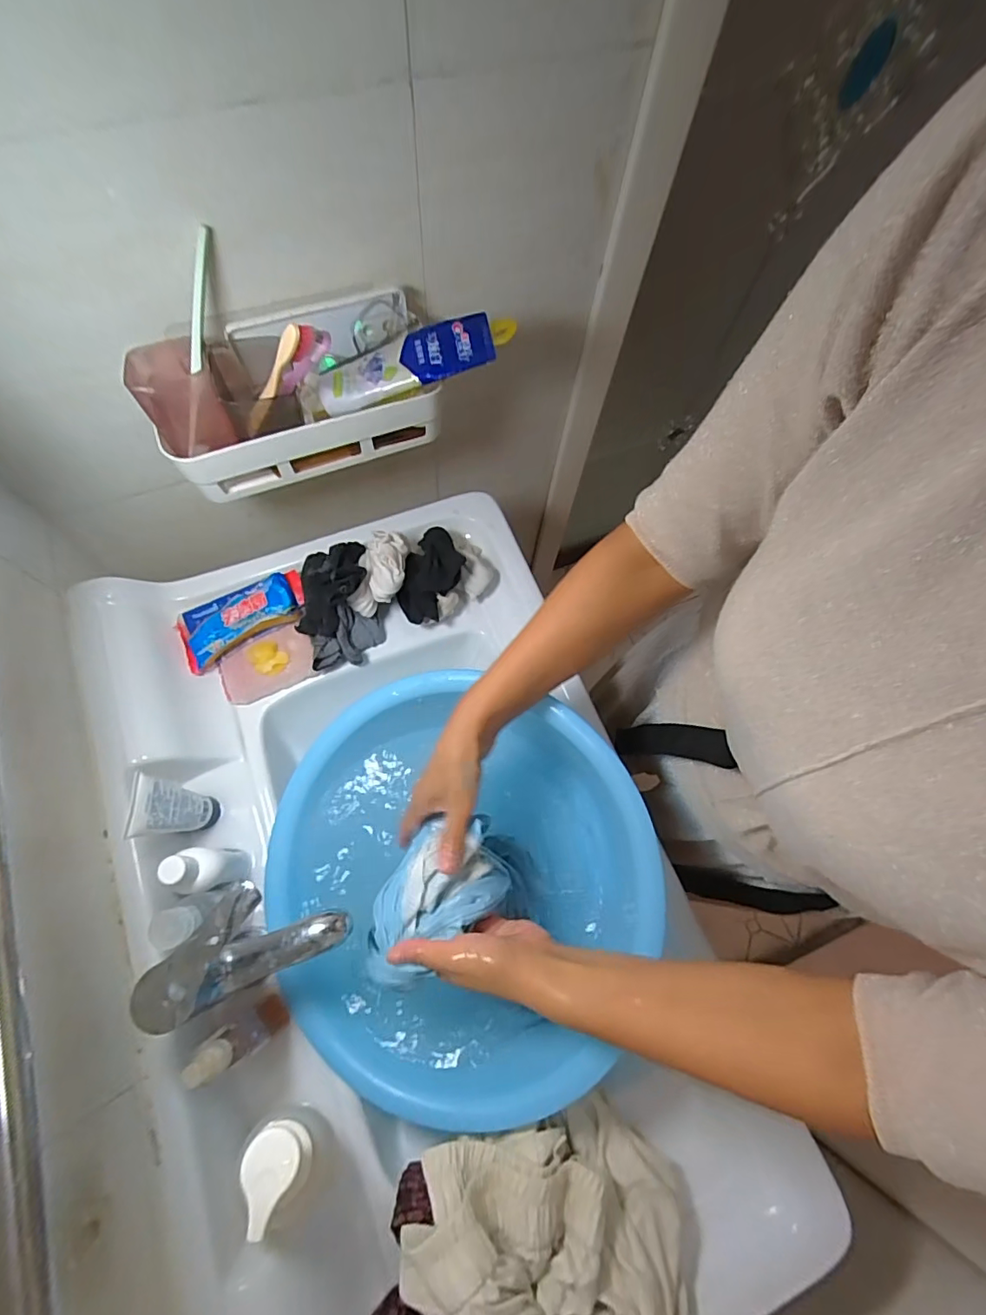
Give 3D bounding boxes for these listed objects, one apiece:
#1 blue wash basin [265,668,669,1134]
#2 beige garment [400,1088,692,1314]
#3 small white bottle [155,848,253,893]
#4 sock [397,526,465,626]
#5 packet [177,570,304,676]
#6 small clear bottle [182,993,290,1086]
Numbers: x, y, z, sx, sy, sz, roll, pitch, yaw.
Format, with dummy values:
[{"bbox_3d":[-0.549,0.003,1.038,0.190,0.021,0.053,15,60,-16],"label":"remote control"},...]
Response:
[{"bbox_3d":[-0.044,0.211,0.499,0.345,0.111,0.371,-12,70,-8],"label":"blue wash basin"},{"bbox_3d":[0.049,0.456,0.385,0.224,0.098,0.175,-4,69,-5],"label":"beige garment"},{"bbox_3d":[-0.260,0.194,0.479,0.038,0.099,0.038,1,69,-3],"label":"small white bottle"},{"bbox_3d":[-0.072,-0.099,0.609,0.065,0.047,0.108,25,70,6],"label":"sock"},{"bbox_3d":[-0.284,-0.044,0.599,0.143,0.043,0.056,-32,74,-14],"label":"packet"},{"bbox_3d":[-0.204,0.305,0.422,0.032,0.120,0.031,-25,73,-12],"label":"small clear bottle"}]

